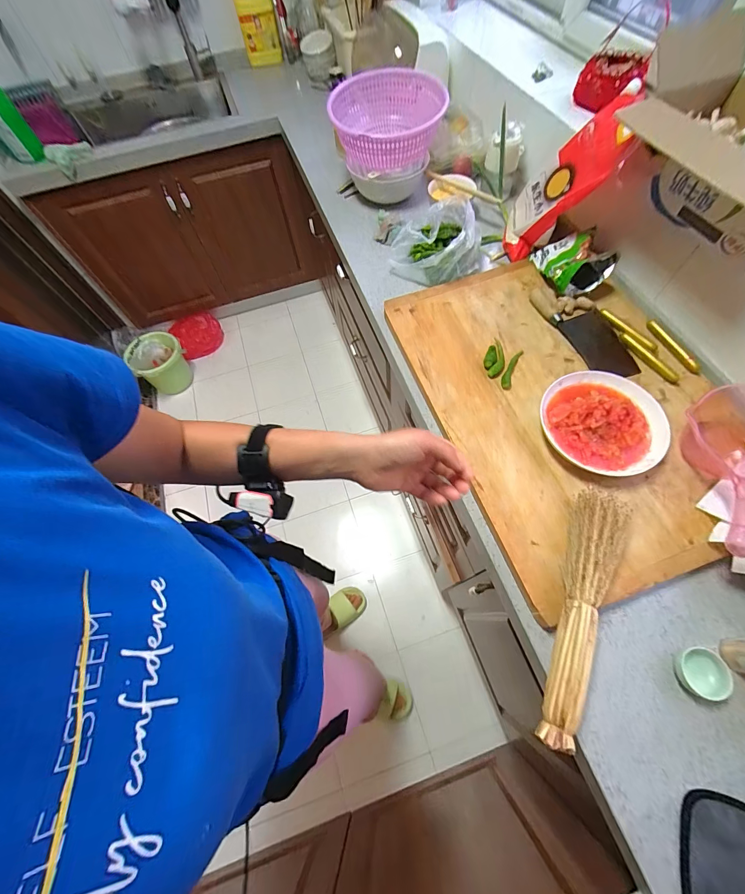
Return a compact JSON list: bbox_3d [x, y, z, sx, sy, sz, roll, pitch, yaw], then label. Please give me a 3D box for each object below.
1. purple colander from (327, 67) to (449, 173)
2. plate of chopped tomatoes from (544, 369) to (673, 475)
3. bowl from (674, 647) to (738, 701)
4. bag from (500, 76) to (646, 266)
[{"bbox_3d":[0.054,-0.910,0.999,0.313,0.141,0.333,-1,65,3],"label":"purple colander"},{"bbox_3d":[0.417,-0.046,0.627,0.197,0.058,0.198,-1,65,3],"label":"plate of chopped tomatoes"},{"bbox_3d":[0.459,0.315,0.486,0.059,0.030,0.058,-1,65,3],"label":"bowl"},{"bbox_3d":[0.439,-0.612,0.802,0.052,0.284,0.238,19,74,-27],"label":"bag"}]

